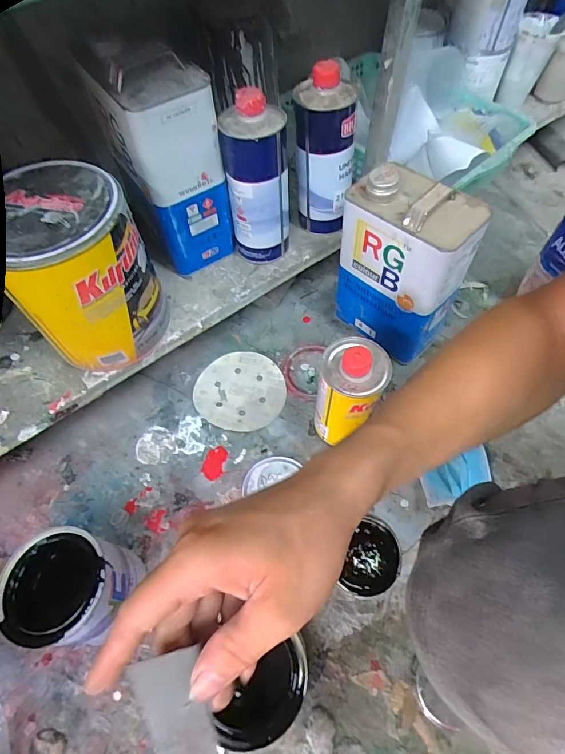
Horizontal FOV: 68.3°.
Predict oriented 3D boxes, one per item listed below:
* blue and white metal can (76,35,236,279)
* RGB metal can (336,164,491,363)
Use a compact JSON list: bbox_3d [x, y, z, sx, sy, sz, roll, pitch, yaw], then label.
[{"bbox_3d":[-0.162,-0.280,0.568,0.116,0.261,0.149,-38,64,-18],"label":"blue and white metal can"},{"bbox_3d":[0.178,-0.162,0.627,0.167,0.261,0.109,37,68,22],"label":"RGB metal can"}]

